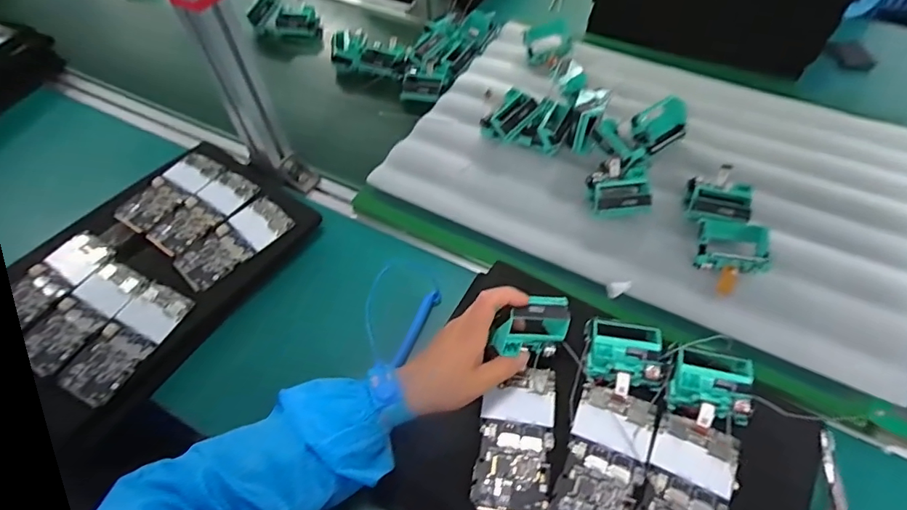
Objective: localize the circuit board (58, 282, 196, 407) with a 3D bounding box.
[{"bbox_3d":[-0.343,0.090,0.521,0.060,0.018,0.132,23,57,17],"label":"circuit board"}]

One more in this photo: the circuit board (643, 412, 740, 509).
[{"bbox_3d":[0.197,0.203,0.415,0.066,0.006,0.127,22,59,17],"label":"circuit board"}]

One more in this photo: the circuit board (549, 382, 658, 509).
[{"bbox_3d":[0.134,0.181,0.432,0.067,0.007,0.127,19,58,15],"label":"circuit board"}]

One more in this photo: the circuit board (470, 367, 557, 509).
[{"bbox_3d":[0.057,0.166,0.449,0.065,0.012,0.128,7,56,7],"label":"circuit board"}]

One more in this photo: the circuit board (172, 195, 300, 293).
[{"bbox_3d":[-0.260,-0.017,0.581,0.068,0.007,0.130,34,63,23],"label":"circuit board"}]

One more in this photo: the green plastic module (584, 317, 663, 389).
[{"bbox_3d":[0.165,0.092,0.474,0.072,0.036,0.059,7,56,7],"label":"green plastic module"}]

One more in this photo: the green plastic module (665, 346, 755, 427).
[{"bbox_3d":[0.237,0.120,0.455,0.067,0.034,0.055,9,56,9],"label":"green plastic module"}]

